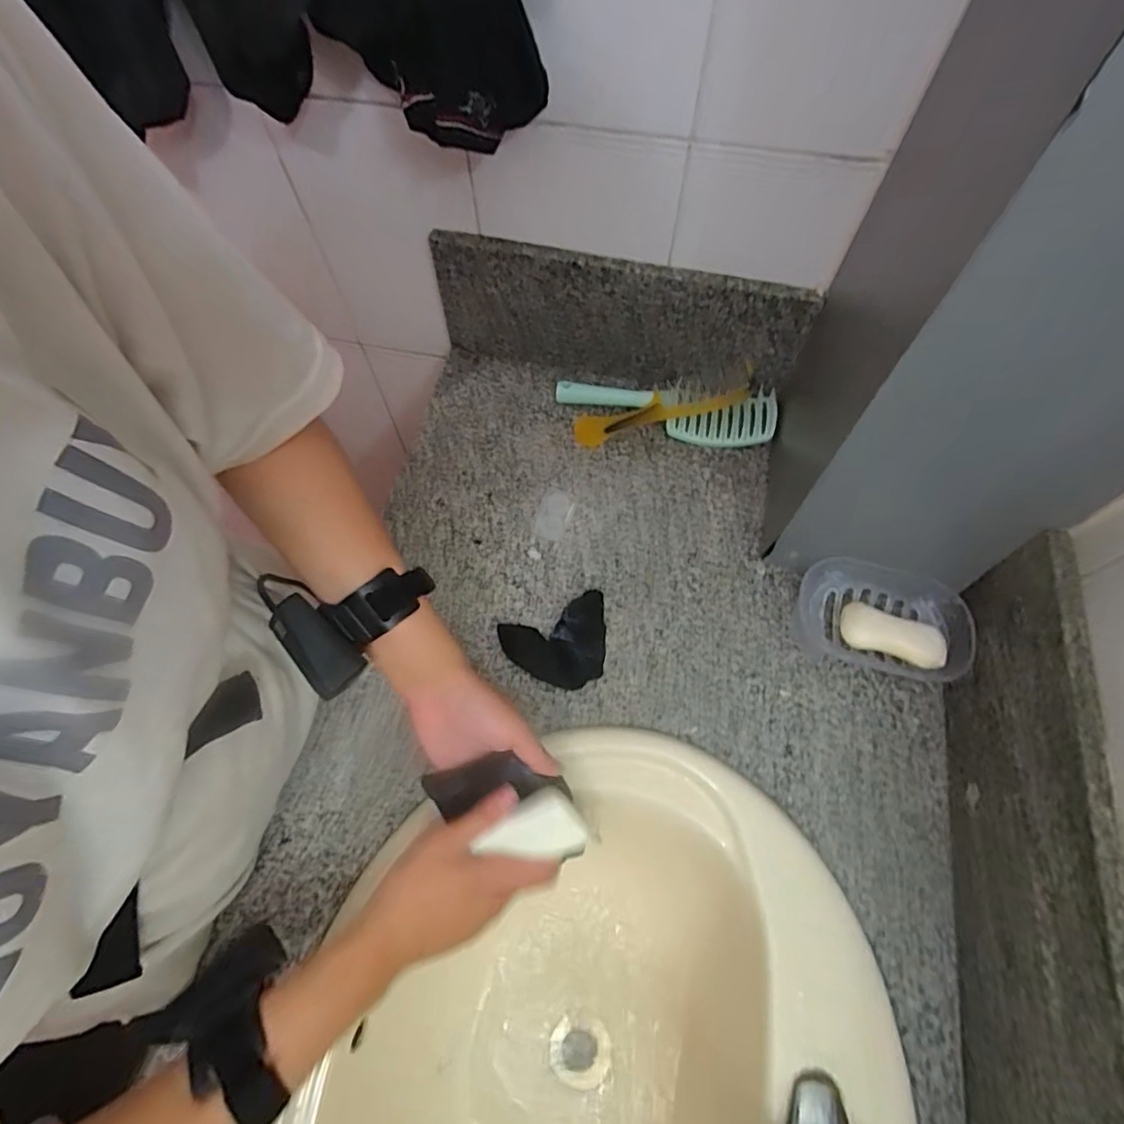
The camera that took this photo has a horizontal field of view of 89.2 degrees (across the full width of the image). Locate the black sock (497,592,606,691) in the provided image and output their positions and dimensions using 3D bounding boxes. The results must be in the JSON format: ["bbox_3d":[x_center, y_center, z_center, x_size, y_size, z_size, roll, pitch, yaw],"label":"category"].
[{"bbox_3d":[-0.003,0.080,0.546,0.103,0.039,0.084,-16,66,-8],"label":"black sock"}]

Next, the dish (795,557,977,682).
[{"bbox_3d":[0.301,0.060,0.542,0.140,0.057,0.094,14,65,6],"label":"dish"}]

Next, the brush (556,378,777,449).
[{"bbox_3d":[0.121,-0.178,0.670,0.252,0.034,0.065,5,64,2],"label":"brush"}]

